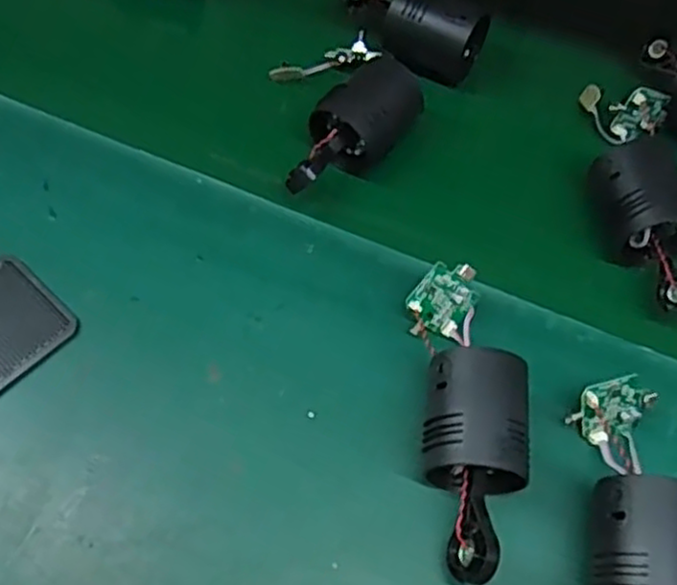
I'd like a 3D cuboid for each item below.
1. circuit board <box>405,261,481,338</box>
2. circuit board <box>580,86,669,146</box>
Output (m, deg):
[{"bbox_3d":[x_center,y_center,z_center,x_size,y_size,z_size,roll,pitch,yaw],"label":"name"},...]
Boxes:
[{"bbox_3d":[0.063,0.005,0.448,0.036,0.006,0.050,37,92,-6],"label":"circuit board"},{"bbox_3d":[0.206,-0.134,0.536,0.059,0.034,0.042,26,65,13],"label":"circuit board"}]

